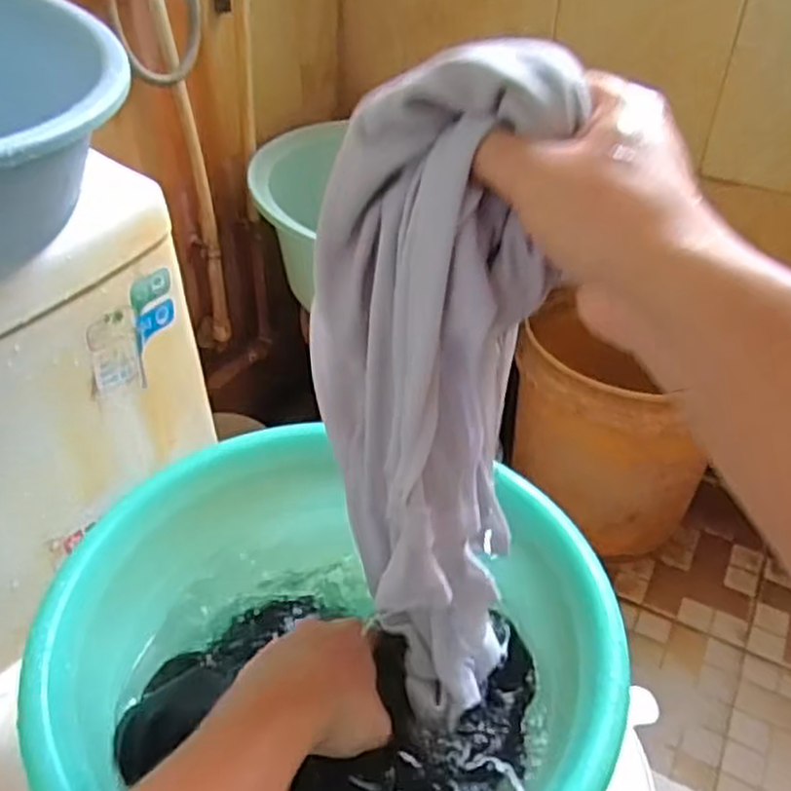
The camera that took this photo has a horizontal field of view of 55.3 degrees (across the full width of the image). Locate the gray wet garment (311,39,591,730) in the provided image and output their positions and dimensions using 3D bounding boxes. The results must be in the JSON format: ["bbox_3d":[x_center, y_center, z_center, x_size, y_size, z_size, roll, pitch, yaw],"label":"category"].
[{"bbox_3d":[0.003,0.022,0.407,0.127,0.381,0.062,26,38,36],"label":"gray wet garment"}]

